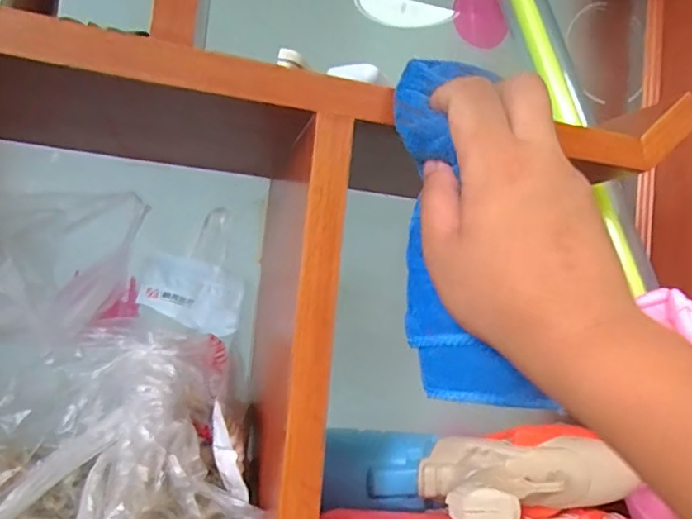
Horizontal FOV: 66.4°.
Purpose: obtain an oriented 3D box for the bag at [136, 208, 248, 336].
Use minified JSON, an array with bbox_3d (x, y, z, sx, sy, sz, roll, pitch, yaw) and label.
[{"bbox_3d":[-0.125,0.009,0.460,0.082,0.108,0.019,22,-31,-20],"label":"bag"}]

